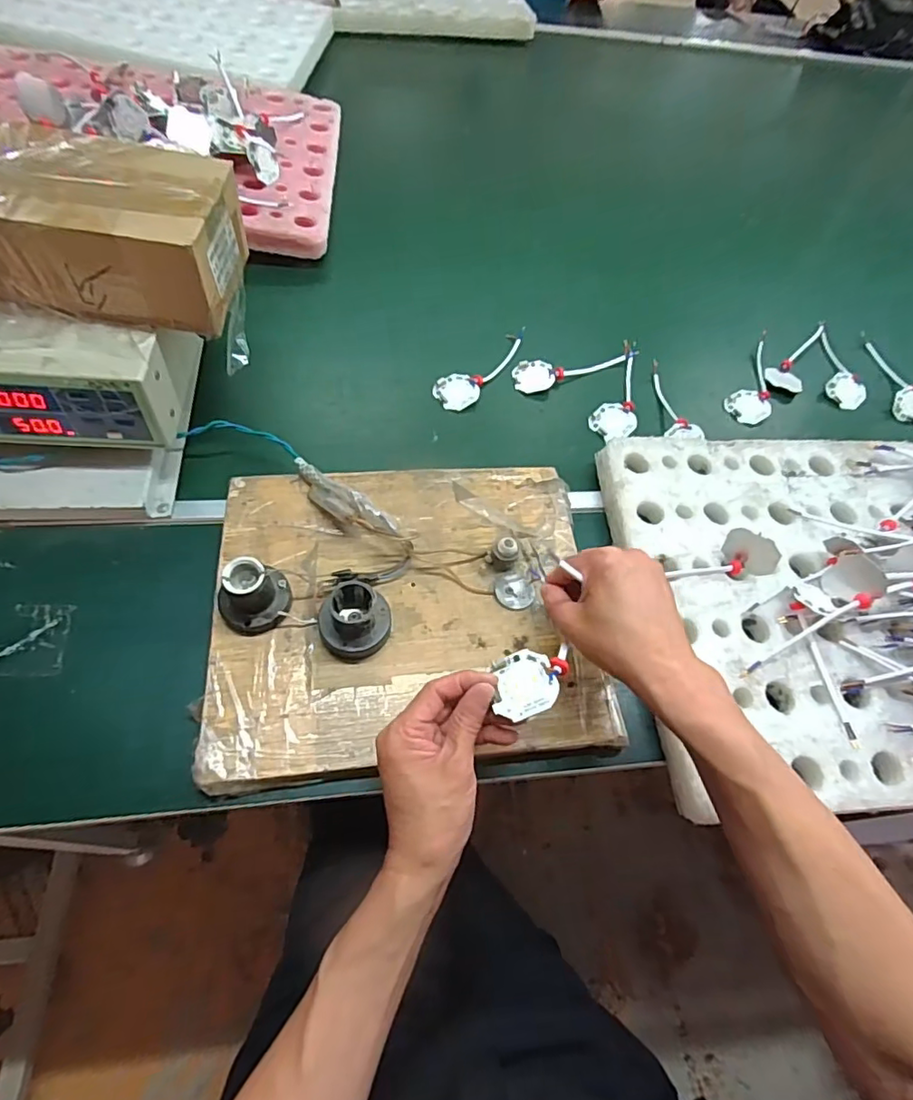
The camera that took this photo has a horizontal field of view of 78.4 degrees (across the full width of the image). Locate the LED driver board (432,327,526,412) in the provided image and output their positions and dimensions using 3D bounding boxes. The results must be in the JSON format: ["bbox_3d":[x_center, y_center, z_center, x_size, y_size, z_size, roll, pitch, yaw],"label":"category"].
[{"bbox_3d":[0.041,-0.222,0.683,0.051,0.015,0.170,42,63,17],"label":"LED driver board"}]

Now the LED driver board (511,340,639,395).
[{"bbox_3d":[0.150,-0.233,0.702,0.169,0.019,0.042,-16,63,-16],"label":"LED driver board"}]

